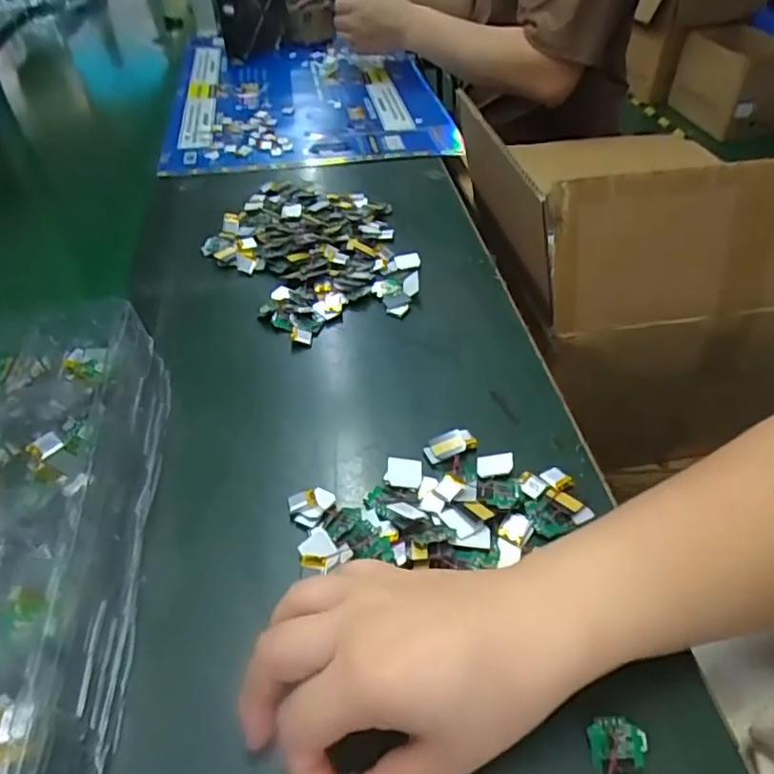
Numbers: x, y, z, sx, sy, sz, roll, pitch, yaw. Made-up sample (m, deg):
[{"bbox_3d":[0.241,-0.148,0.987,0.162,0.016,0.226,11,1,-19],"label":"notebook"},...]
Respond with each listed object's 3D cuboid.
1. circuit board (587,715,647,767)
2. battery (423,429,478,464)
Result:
[{"bbox_3d":[0.103,0.156,0.264,0.025,0.004,0.018,-1,44,2],"label":"circuit board"},{"bbox_3d":[0.041,0.037,0.387,0.035,0.004,0.018,-15,45,-12],"label":"battery"}]

